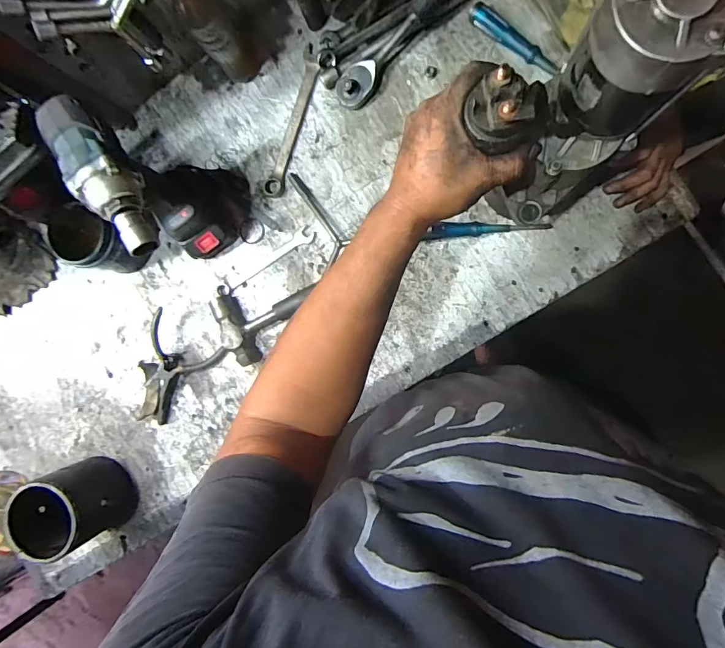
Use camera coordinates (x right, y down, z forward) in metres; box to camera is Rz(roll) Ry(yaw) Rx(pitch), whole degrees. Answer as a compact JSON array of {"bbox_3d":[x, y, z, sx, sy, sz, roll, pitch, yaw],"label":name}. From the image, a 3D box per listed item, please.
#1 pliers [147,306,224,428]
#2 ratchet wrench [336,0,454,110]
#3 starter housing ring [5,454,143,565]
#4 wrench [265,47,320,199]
[{"bbox_3d":[-0.297,0.071,0.659,0.112,0.039,0.150,34,95,7],"label":"pliers"},{"bbox_3d":[0.054,-0.401,0.599,0.046,0.052,0.242,45,96,6],"label":"ratchet wrench"},{"bbox_3d":[-0.419,0.266,0.635,0.113,0.115,0.114,0,90,8],"label":"starter housing ring"},{"bbox_3d":[-0.102,-0.296,0.644,0.030,0.007,0.221,18,93,8],"label":"wrench"}]

